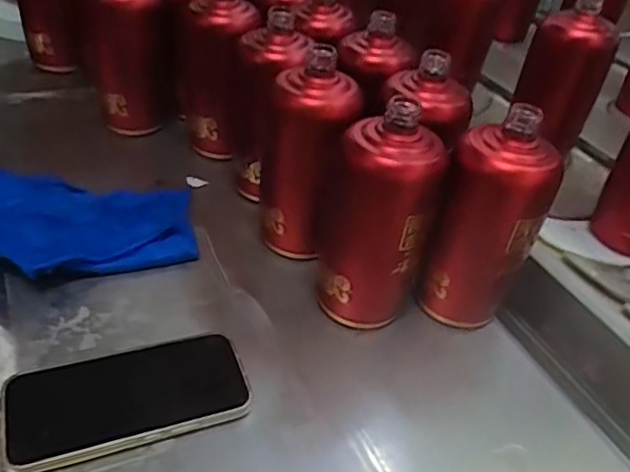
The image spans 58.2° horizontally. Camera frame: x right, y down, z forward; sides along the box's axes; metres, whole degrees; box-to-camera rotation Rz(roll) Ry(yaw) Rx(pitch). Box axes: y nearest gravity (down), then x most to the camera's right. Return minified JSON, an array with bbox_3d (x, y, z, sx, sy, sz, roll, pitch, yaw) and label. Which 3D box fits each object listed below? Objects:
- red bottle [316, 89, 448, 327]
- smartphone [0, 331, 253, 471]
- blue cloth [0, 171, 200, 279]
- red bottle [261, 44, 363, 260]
[{"bbox_3d":[0.047,-0.011,0.445,0.082,0.179,0.072,9,40,3],"label":"red bottle"},{"bbox_3d":[-0.129,0.111,0.392,0.160,0.018,0.075,-12,43,-21],"label":"smartphone"},{"bbox_3d":[-0.228,-0.016,0.499,0.233,0.057,0.125,-8,42,-17],"label":"blue cloth"},{"bbox_3d":[-0.008,-0.068,0.508,0.079,0.181,0.070,2,40,-5],"label":"red bottle"}]

